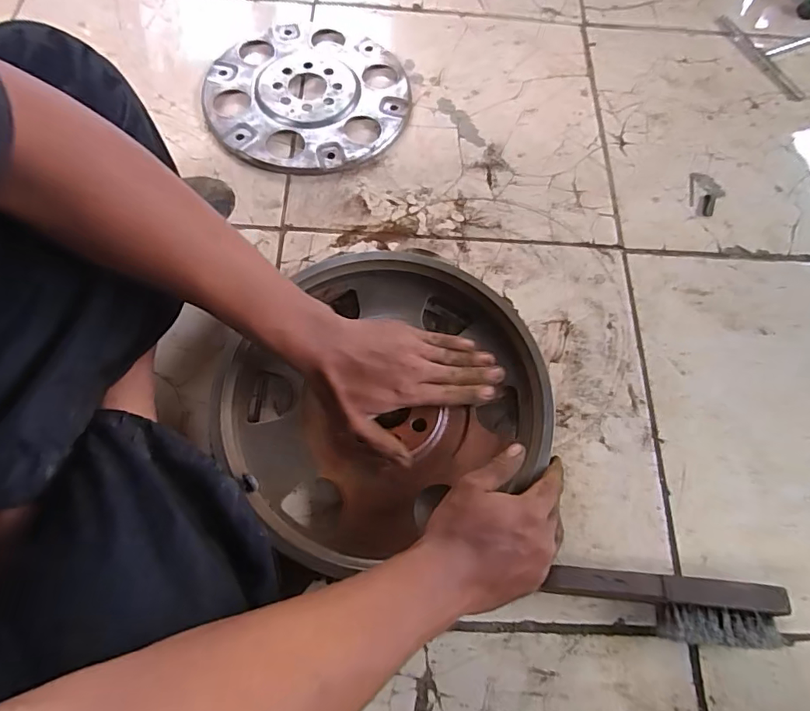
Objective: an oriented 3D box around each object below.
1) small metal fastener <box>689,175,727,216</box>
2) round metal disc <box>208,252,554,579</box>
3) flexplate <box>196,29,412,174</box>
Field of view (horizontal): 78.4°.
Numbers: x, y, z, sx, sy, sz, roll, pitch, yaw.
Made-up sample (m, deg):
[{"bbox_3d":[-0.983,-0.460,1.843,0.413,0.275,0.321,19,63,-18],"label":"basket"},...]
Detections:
[{"bbox_3d":[0.386,-0.206,0.636,0.043,0.004,0.067,14,69,3],"label":"small metal fastener"},{"bbox_3d":[-0.026,0.032,0.483,0.305,0.057,0.278,-23,71,-11],"label":"round metal disc"},{"bbox_3d":[-0.129,-0.347,0.667,0.263,0.017,0.254,1,68,-2],"label":"flexplate"}]

